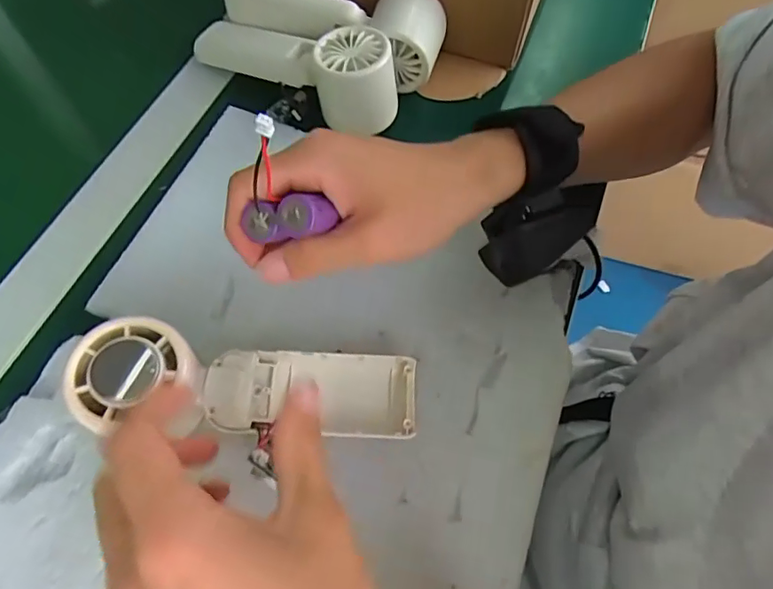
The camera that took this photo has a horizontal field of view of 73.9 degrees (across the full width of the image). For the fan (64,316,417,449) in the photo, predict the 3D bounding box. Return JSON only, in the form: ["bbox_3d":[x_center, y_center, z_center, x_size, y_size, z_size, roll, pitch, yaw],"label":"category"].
[{"bbox_3d":[-0.066,0.047,0.259,0.163,0.022,0.049,9,63,-15],"label":"fan"}]

